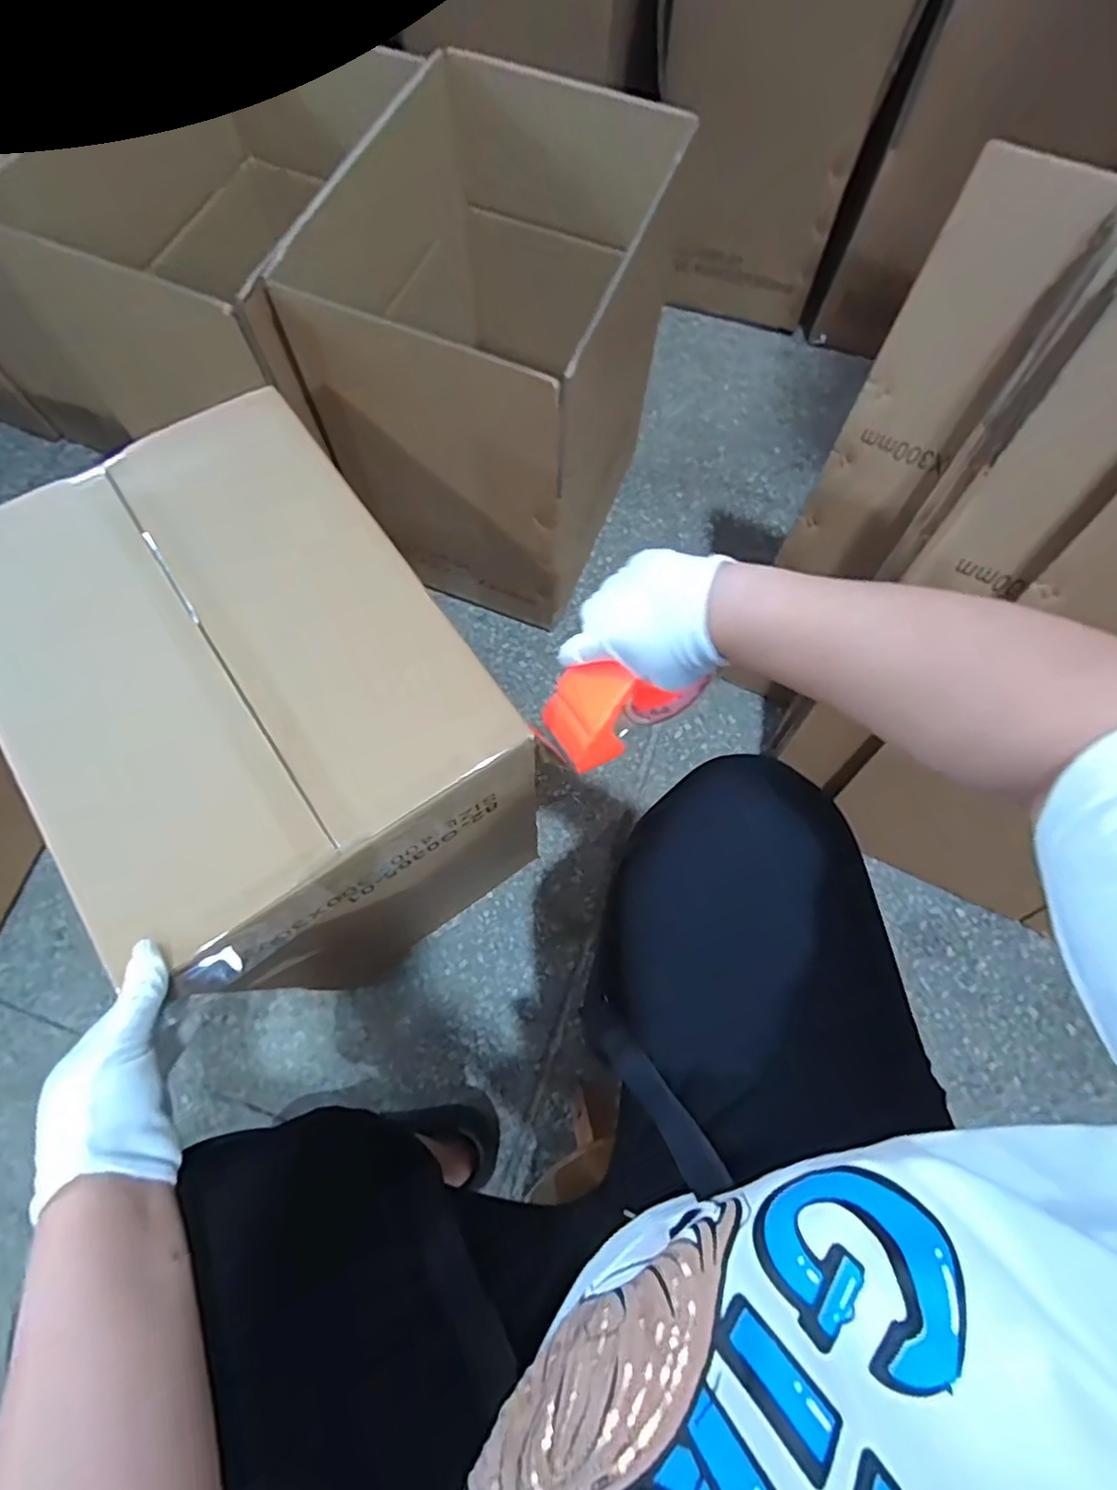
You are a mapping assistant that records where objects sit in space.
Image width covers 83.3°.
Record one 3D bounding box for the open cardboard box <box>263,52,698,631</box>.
[{"bbox_3d":[-0.097,-0.478,0.845,0.365,0.447,0.408,19,71,5],"label":"open cardboard box"}]

